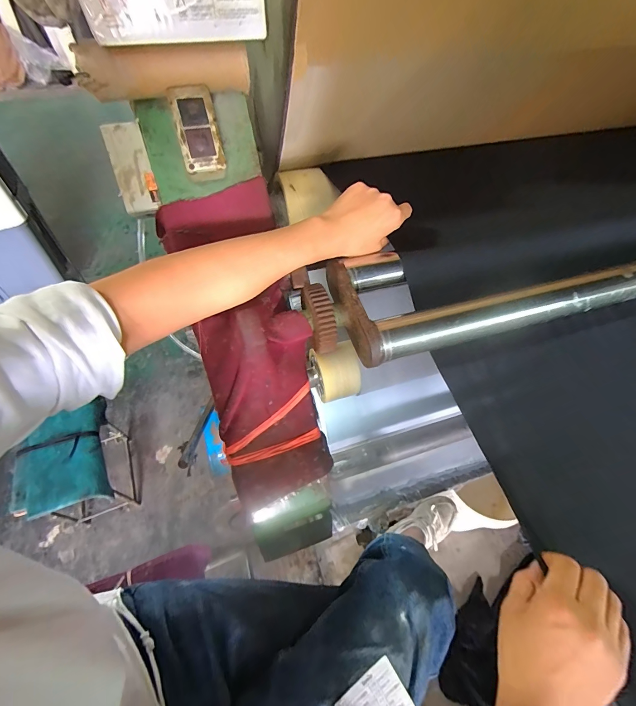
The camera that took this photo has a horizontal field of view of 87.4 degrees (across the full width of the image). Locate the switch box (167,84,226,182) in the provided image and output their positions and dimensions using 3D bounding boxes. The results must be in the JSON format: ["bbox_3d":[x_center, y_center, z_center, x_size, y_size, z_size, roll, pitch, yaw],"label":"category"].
[{"bbox_3d":[-0.124,-0.228,0.342,0.039,0.080,0.033,-14,15,-12],"label":"switch box"}]

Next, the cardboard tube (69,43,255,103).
[{"bbox_3d":[-0.147,-0.274,0.325,0.155,0.046,0.031,-12,56,-10],"label":"cardboard tube"}]

